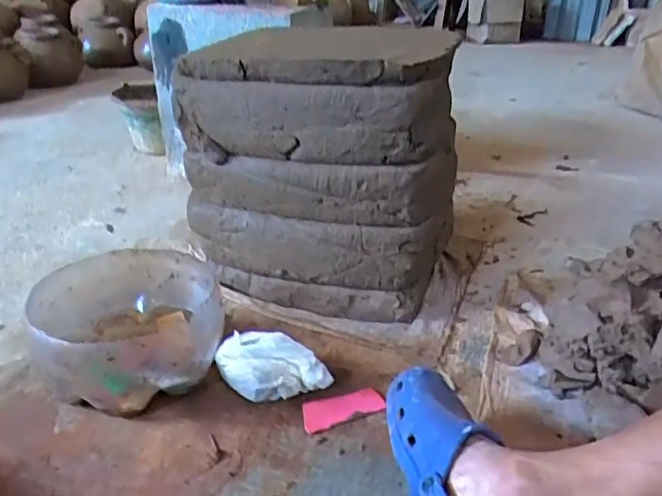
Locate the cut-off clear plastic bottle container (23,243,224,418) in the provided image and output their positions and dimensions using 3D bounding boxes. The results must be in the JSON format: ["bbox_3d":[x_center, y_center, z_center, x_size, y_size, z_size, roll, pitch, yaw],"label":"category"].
[{"bbox_3d":[-0.282,0.107,0.821,0.234,0.126,0.275,-11,30,-22],"label":"cut-off clear plastic bottle container"}]

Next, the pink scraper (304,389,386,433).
[{"bbox_3d":[0.016,0.207,0.762,0.107,0.017,0.045,-6,28,-13],"label":"pink scraper"}]

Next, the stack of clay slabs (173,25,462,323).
[{"bbox_3d":[-0.004,-0.132,0.965,0.400,0.425,0.287,9,28,16],"label":"stack of clay slabs"}]

